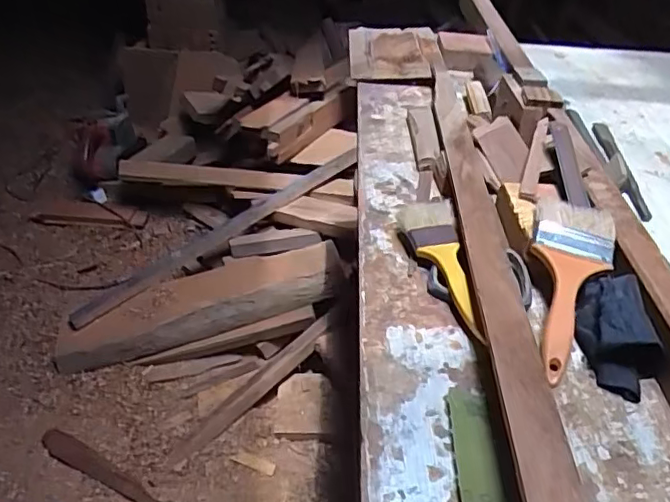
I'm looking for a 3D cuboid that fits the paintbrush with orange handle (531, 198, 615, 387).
[{"bbox_3d":[0.200,0.026,0.496,0.065,0.017,0.187,15,53,12],"label":"paintbrush with orange handle"}]

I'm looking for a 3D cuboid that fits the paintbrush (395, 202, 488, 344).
[{"bbox_3d":[0.094,0.008,0.531,0.054,0.031,0.181,2,38,-5],"label":"paintbrush"}]

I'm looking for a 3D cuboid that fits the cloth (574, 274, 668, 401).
[{"bbox_3d":[0.223,0.063,0.464,0.049,0.048,0.102,6,37,0],"label":"cloth"}]

